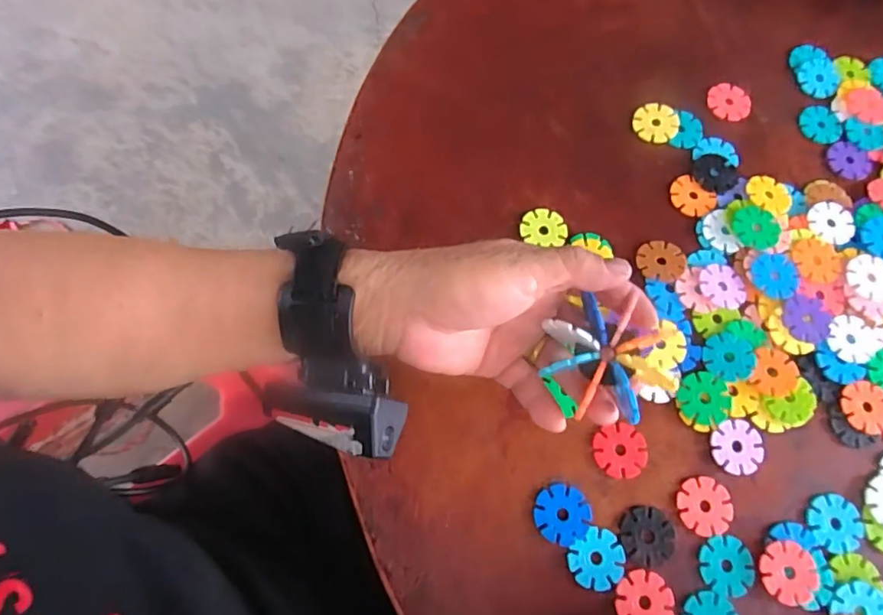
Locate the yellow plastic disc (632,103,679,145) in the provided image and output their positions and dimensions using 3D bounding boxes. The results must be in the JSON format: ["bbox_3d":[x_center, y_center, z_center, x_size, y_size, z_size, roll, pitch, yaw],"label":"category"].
[{"bbox_3d":[0.159,-0.137,0.407,0.033,0.007,0.031,1,72,-2],"label":"yellow plastic disc"}]

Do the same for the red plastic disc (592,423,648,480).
[{"bbox_3d":[0.106,0.085,0.326,0.030,0.004,0.030,1,72,-2],"label":"red plastic disc"}]

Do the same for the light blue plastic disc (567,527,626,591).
[{"bbox_3d":[0.087,0.140,0.305,0.031,0.004,0.029,1,72,-2],"label":"light blue plastic disc"}]

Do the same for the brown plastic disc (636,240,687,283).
[{"bbox_3d":[0.147,-0.031,0.366,0.033,0.004,0.030,1,72,-2],"label":"brown plastic disc"}]

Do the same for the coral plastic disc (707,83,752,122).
[{"bbox_3d":[0.219,-0.156,0.418,0.032,0.006,0.029,6,71,0],"label":"coral plastic disc"}]

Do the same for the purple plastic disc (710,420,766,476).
[{"bbox_3d":[0.178,0.084,0.329,0.032,0.004,0.031,1,72,-2],"label":"purple plastic disc"}]

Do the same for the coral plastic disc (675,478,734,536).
[{"bbox_3d":[0.153,0.115,0.318,0.032,0.004,0.029,35,74,9],"label":"coral plastic disc"}]

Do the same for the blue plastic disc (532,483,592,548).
[{"bbox_3d":[0.069,0.117,0.312,0.032,0.004,0.031,1,72,-2],"label":"blue plastic disc"}]

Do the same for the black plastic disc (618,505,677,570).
[{"bbox_3d":[0.117,0.129,0.310,0.031,0.004,0.031,1,72,-2],"label":"black plastic disc"}]

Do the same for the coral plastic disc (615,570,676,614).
[{"bbox_3d":[0.111,0.161,0.299,0.031,0.004,0.030,1,72,-2],"label":"coral plastic disc"}]

